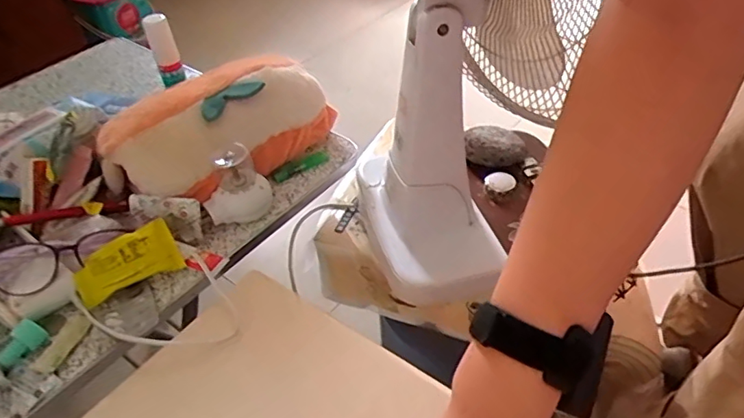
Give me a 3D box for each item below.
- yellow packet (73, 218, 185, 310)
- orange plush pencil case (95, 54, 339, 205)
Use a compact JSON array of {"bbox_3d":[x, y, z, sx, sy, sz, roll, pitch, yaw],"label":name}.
[{"bbox_3d":[-0.251,0.055,0.544,0.100,0.052,0.012,-24,16,-13],"label":"yellow packet"},{"bbox_3d":[-0.171,-0.094,0.652,0.265,0.114,0.125,-31,49,-28],"label":"orange plush pencil case"}]

